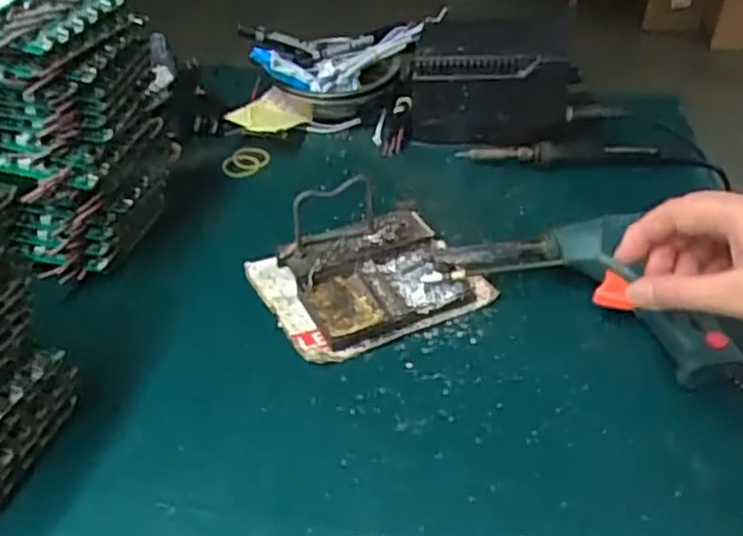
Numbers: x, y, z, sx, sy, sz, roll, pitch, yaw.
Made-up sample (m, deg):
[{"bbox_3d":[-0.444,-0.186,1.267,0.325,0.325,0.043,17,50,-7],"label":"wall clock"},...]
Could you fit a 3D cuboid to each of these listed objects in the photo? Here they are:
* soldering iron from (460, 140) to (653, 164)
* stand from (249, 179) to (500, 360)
[{"bbox_3d":[0.170,-0.102,0.643,0.175,0.026,0.015,0,37,1],"label":"soldering iron"},{"bbox_3d":[-0.002,-0.014,0.505,0.150,0.074,0.120,-17,40,-20],"label":"stand"}]

